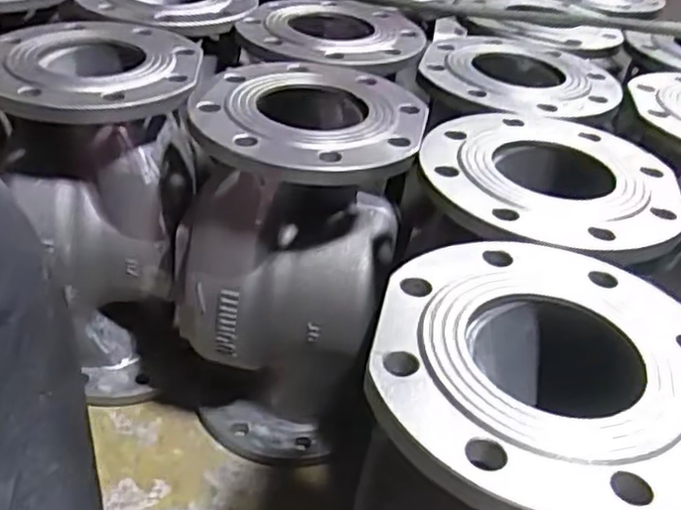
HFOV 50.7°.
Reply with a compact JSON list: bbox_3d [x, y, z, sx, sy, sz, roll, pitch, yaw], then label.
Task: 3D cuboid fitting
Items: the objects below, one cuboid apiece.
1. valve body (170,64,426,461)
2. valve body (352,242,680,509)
[{"bbox_3d":[-0.046,0.013,0.737,0.202,0.360,0.209,11,37,6],"label":"valve body"},{"bbox_3d":[0.107,0.204,0.512,0.202,0.372,0.213,12,37,8],"label":"valve body"}]

